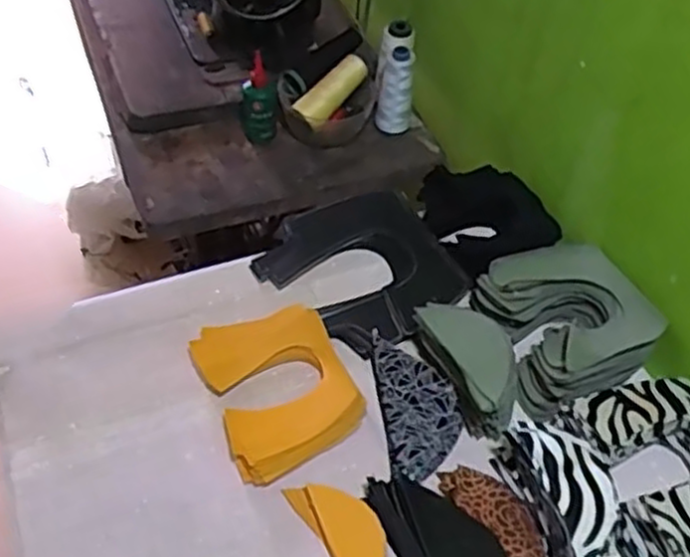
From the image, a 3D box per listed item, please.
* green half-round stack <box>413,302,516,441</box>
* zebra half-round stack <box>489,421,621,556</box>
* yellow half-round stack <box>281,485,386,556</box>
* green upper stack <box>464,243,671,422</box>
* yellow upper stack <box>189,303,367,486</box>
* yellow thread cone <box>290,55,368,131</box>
[{"bbox_3d":[0.116,0.075,0.686,0.058,0.059,0.125,-19,54,-20],"label":"green half-round stack"},{"bbox_3d":[0.180,0.173,0.616,0.053,0.064,0.131,-13,53,-15],"label":"zebra half-round stack"},{"bbox_3d":[0.002,0.211,0.615,0.054,0.012,0.114,-21,55,-21],"label":"yellow half-round stack"},{"bbox_3d":[0.220,0.040,0.739,0.141,0.051,0.158,-14,53,-16],"label":"green upper stack"},{"bbox_3d":[-0.063,0.100,0.702,0.123,0.027,0.160,-19,54,-19],"label":"yellow upper stack"},{"bbox_3d":[-0.014,-0.236,0.938,0.037,0.038,0.115,36,74,23],"label":"yellow thread cone"}]

